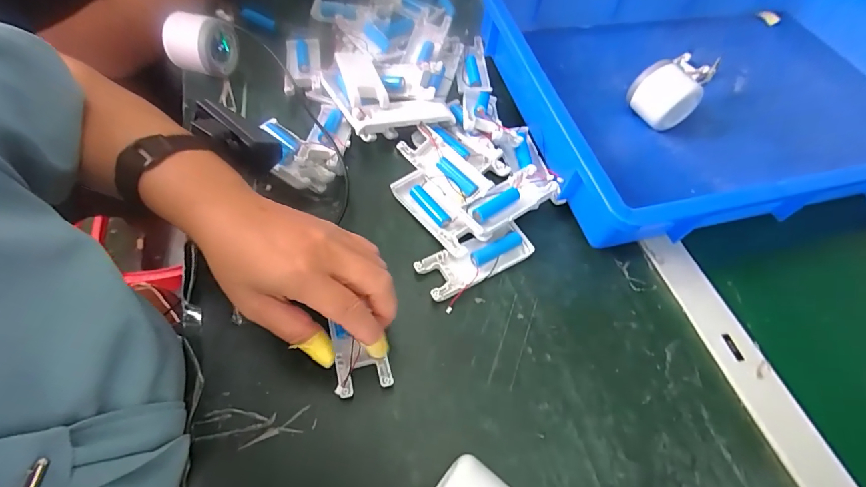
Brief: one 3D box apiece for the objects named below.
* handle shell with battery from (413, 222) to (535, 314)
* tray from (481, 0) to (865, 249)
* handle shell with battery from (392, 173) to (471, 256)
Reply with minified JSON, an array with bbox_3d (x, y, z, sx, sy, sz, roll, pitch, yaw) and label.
[{"bbox_3d":[0.039,0.016,0.352,0.103,0.017,0.044,-25,64,-18],"label":"handle shell with battery"},{"bbox_3d":[0.357,-0.199,0.461,0.545,0.091,0.368,-10,61,-10],"label":"tray"},{"bbox_3d":[0.003,-0.031,0.372,0.035,0.016,0.101,-34,67,-22],"label":"handle shell with battery"}]

